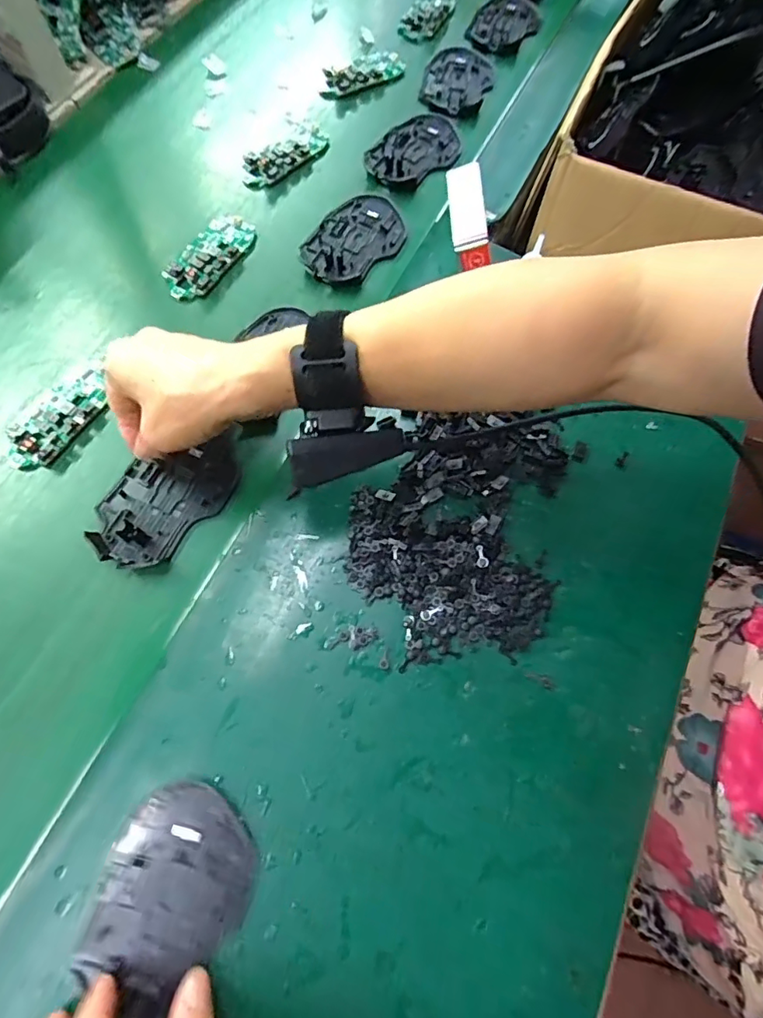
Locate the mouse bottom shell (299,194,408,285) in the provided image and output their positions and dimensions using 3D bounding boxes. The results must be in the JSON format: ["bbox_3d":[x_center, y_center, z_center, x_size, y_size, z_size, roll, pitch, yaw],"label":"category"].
[{"bbox_3d":[-0.023,-0.244,0.459,0.073,0.010,0.112,36,71,12],"label":"mouse bottom shell"}]

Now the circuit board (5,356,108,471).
[{"bbox_3d":[-0.239,-0.071,0.384,0.044,0.010,0.097,30,70,10],"label":"circuit board"}]

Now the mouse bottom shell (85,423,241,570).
[{"bbox_3d":[-0.151,-0.012,0.358,0.069,0.016,0.111,33,70,11],"label":"mouse bottom shell"}]

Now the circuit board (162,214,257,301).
[{"bbox_3d":[-0.149,-0.220,0.450,0.049,0.013,0.097,23,69,8],"label":"circuit board"}]

